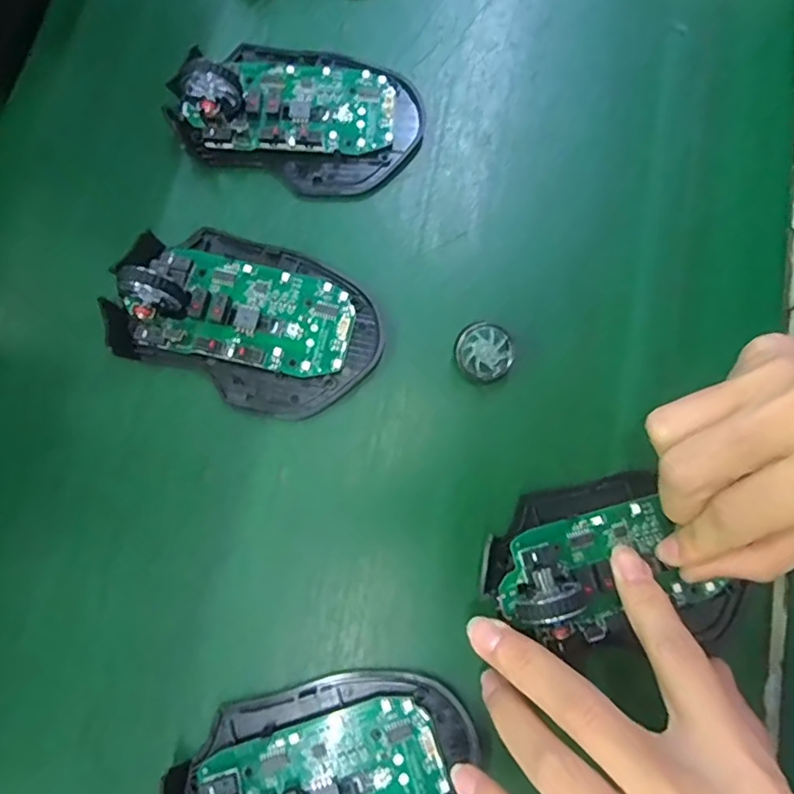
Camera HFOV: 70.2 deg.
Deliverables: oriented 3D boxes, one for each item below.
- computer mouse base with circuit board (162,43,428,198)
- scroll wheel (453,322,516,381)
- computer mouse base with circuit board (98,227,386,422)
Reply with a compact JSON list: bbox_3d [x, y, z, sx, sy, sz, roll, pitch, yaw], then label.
[{"bbox_3d":[-0.046,-0.138,0.263,0.111,0.030,0.070,16,77,3],"label":"computer mouse base with circuit board"},{"bbox_3d":[0.038,-0.020,0.243,0.025,0.008,0.022,22,78,4],"label":"scroll wheel"},{"bbox_3d":[-0.065,-0.037,0.238,0.111,0.029,0.071,23,78,5],"label":"computer mouse base with circuit board"}]

